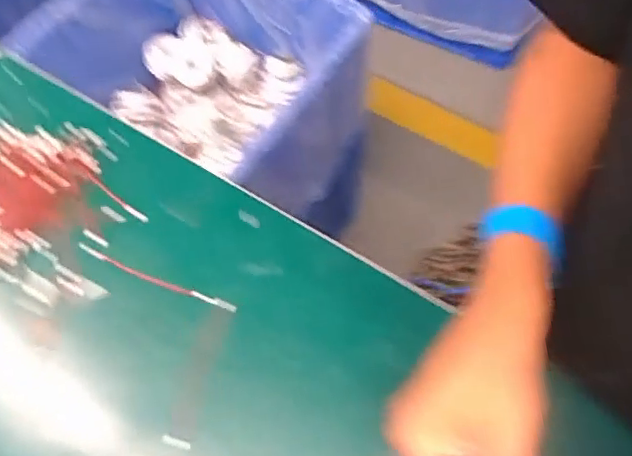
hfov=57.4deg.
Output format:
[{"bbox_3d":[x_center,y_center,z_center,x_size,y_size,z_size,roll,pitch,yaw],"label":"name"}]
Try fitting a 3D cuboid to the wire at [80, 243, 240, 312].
[{"bbox_3d":[-0.127,0.039,0.454,0.137,0.004,0.009,20,66,11],"label":"wire"}]

